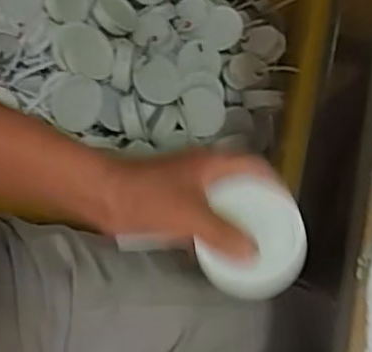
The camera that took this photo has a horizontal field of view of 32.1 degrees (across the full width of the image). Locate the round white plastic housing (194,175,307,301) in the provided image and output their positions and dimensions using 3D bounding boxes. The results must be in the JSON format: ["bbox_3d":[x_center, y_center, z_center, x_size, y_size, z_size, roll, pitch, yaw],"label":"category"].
[{"bbox_3d":[0.046,0.040,0.425,0.065,0.015,0.078,20,73,7],"label":"round white plastic housing"}]

